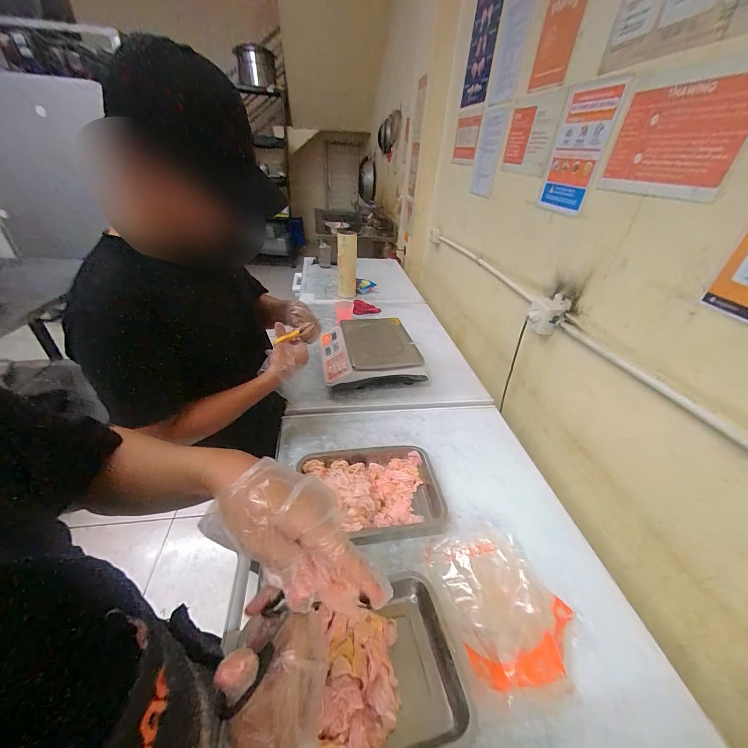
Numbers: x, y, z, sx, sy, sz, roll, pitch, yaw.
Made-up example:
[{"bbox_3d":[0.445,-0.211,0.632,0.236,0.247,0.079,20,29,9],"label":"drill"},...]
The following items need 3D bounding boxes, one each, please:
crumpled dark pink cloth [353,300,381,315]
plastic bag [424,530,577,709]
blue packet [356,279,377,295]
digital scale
[{"bbox_3d":[-0.036,-0.320,1.547,0.141,0.051,0.062,10,36,7],"label":"crumpled dark pink cloth"},{"bbox_3d":[0.215,0.382,0.536,0.212,0.060,0.237,-4,36,-8],"label":"plastic bag"},{"bbox_3d":[-0.044,-0.491,1.774,0.135,0.083,0.026,-14,8,-31],"label":"blue packet"},{"bbox_3d":[-0.019,-0.084,1.141,0.330,0.097,0.343,-2,36,-9],"label":"digital scale"}]

